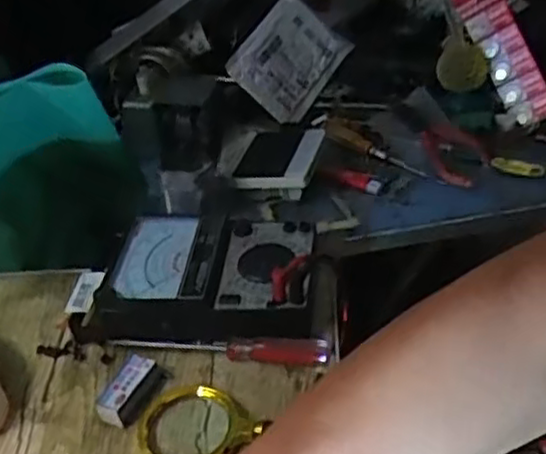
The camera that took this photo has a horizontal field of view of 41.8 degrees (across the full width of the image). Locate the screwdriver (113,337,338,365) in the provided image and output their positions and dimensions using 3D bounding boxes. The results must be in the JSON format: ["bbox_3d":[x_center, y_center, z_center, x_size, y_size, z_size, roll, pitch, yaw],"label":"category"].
[{"bbox_3d":[-0.041,0.094,0.547,0.169,0.022,0.017,2,36,9],"label":"screwdriver"}]

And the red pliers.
[{"bbox_3d":[0.188,-0.097,0.786,0.053,0.018,0.165,-11,36,-9],"label":"red pliers"}]

